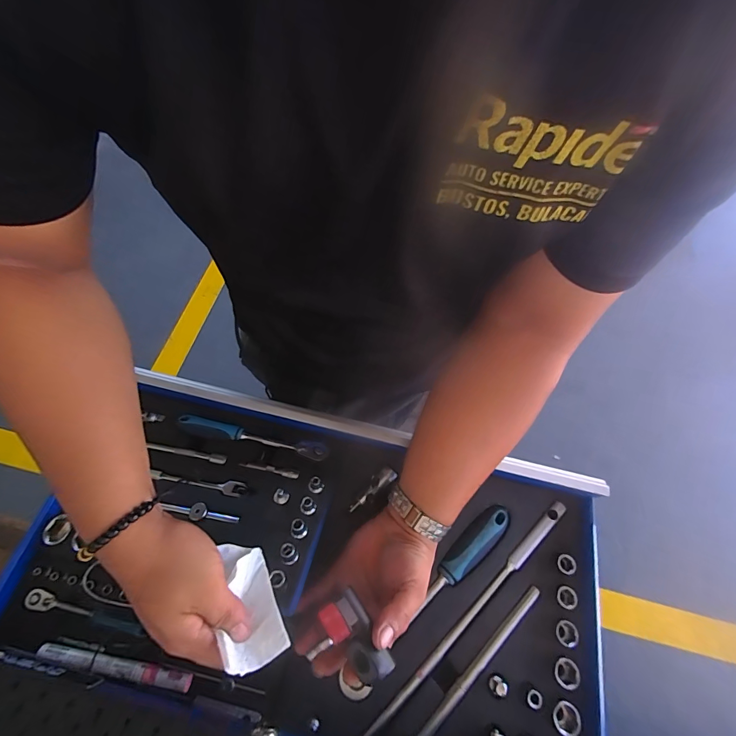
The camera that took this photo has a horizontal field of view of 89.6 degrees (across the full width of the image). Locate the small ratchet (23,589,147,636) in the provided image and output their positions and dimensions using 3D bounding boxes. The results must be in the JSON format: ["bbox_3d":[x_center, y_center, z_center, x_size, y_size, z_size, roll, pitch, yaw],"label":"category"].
[{"bbox_3d":[-0.282,0.241,0.366,0.120,0.015,0.018,12,64,3],"label":"small ratchet"}]

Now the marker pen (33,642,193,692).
[{"bbox_3d":[-0.234,0.275,0.341,0.140,0.015,0.014,11,64,3],"label":"marker pen"}]

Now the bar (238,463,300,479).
[{"bbox_3d":[-0.113,0.116,0.427,0.069,0.009,0.009,14,64,4],"label":"bar"}]

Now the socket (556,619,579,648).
[{"bbox_3d":[0.199,0.267,0.375,0.020,0.017,0.019,1,64,-2],"label":"socket"}]

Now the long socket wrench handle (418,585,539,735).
[{"bbox_3d":[0.105,0.292,0.360,0.197,0.013,0.016,-39,72,-19],"label":"long socket wrench handle"}]

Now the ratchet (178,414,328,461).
[{"bbox_3d":[-0.140,0.081,0.448,0.184,0.019,0.022,13,64,4],"label":"ratchet"}]

